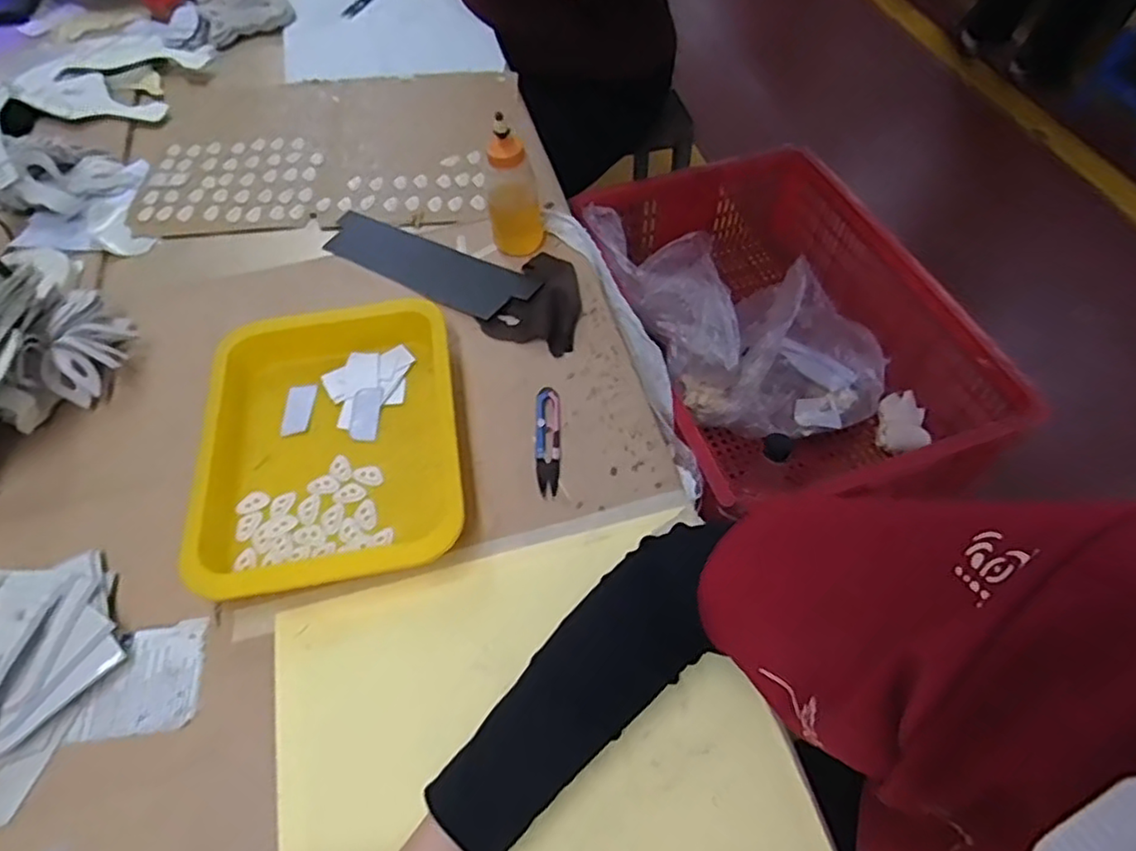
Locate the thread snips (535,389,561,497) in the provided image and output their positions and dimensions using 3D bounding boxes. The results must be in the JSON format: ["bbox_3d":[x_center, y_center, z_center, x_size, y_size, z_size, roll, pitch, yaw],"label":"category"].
[{"bbox_3d":[-0.016,0.011,0.556,0.020,0.009,0.098,-3,55,0],"label":"thread snips"}]

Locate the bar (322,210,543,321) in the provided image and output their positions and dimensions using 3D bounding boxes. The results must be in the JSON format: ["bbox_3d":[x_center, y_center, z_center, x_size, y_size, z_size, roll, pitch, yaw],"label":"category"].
[{"bbox_3d":[-0.148,-0.167,0.686,0.248,0.008,0.065,26,64,19],"label":"bar"}]

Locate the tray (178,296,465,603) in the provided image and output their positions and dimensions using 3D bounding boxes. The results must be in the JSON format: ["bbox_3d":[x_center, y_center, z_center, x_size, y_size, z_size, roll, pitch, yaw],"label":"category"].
[{"bbox_3d":[-0.190,0.010,0.543,0.202,0.043,0.256,-9,56,-4],"label":"tray"}]

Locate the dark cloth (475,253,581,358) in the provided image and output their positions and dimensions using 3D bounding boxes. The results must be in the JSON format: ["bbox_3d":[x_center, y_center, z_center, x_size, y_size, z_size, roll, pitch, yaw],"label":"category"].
[{"bbox_3d":[-0.020,-0.122,0.636,0.091,0.027,0.108,26,61,19],"label":"dark cloth"}]

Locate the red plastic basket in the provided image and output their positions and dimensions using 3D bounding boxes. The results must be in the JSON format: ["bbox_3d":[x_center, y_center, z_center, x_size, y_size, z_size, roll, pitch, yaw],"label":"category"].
[{"bbox_3d":[0.302,-0.148,1.034,0.440,0.202,0.632,-17,57,-9],"label":"red plastic basket"}]

